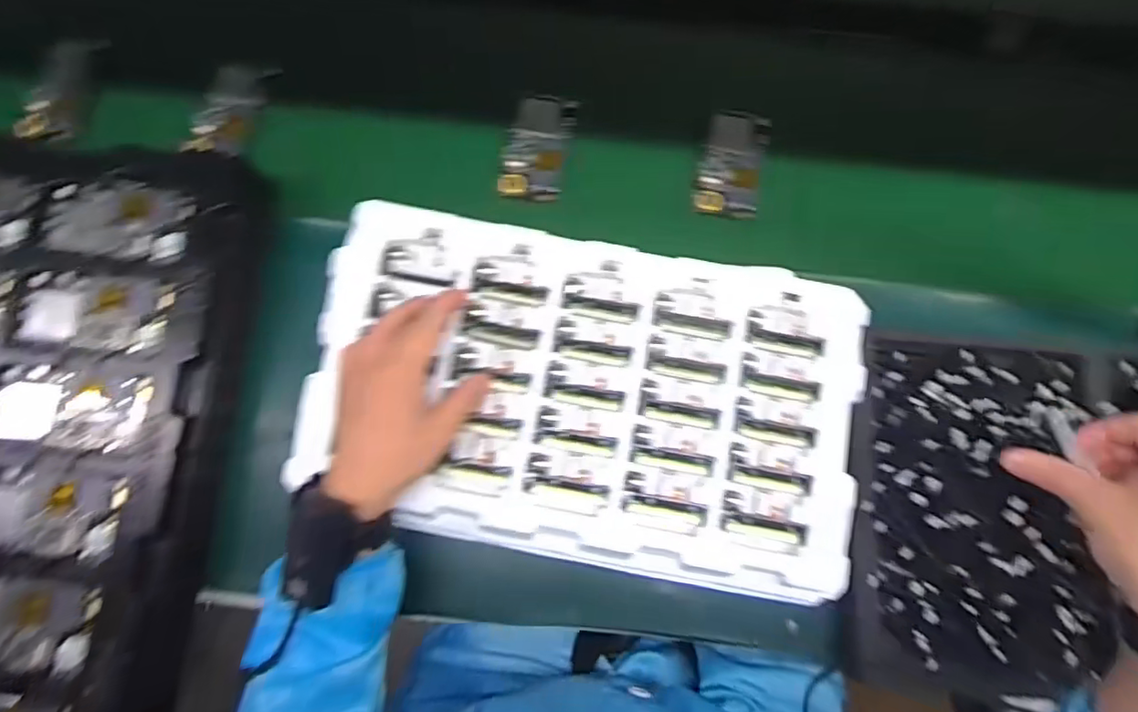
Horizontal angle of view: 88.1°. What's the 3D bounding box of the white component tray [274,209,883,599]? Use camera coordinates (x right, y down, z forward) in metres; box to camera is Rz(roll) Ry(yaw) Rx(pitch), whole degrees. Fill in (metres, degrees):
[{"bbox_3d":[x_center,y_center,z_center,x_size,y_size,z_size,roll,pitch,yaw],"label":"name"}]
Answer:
[{"bbox_3d":[0.010,0.030,0.475,0.443,0.041,0.251,10,71,1],"label":"white component tray"}]

